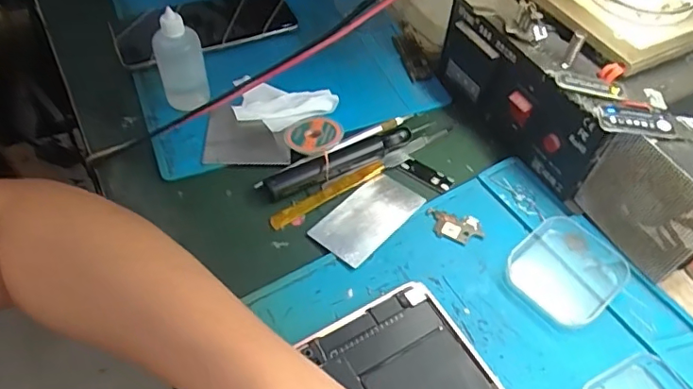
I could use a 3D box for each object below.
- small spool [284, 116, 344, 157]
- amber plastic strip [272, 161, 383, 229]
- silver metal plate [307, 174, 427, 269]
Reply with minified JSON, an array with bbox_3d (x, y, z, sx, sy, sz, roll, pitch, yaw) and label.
[{"bbox_3d":[-0.025,-0.047,0.422,0.042,0.012,0.044,1,51,-1],"label":"small spool"},{"bbox_3d":[-0.013,-0.002,0.392,0.097,0.005,0.013,-28,57,-22],"label":"amber plastic strip"},{"bbox_3d":[0.016,0.015,0.380,0.045,0.004,0.080,36,59,24],"label":"silver metal plate"}]

